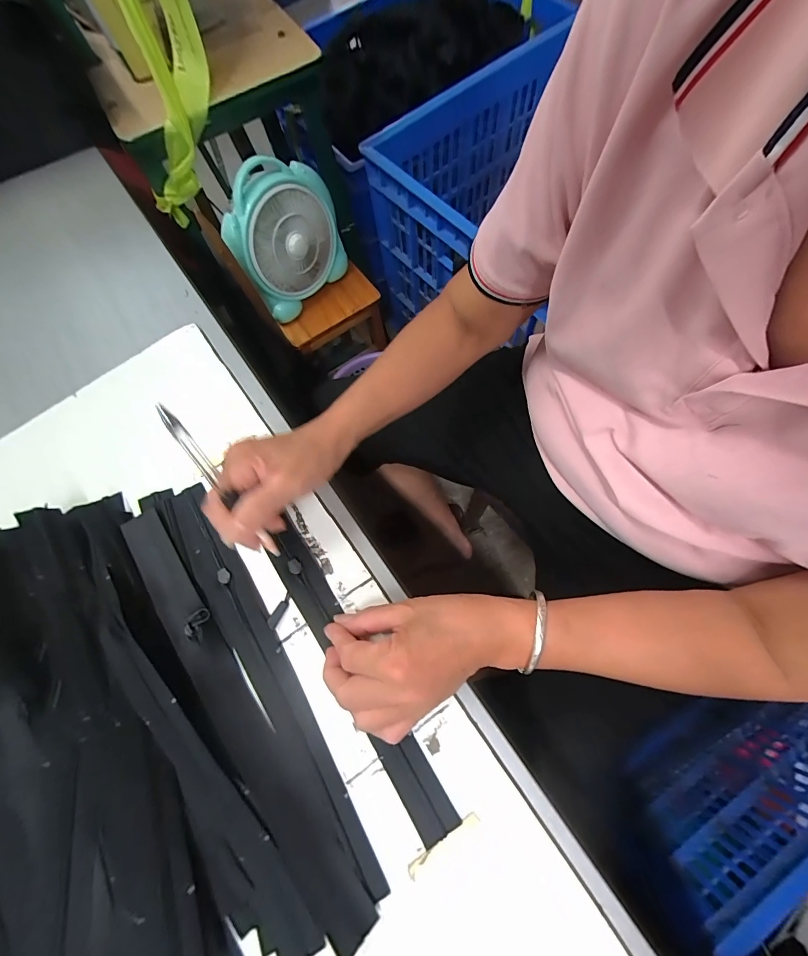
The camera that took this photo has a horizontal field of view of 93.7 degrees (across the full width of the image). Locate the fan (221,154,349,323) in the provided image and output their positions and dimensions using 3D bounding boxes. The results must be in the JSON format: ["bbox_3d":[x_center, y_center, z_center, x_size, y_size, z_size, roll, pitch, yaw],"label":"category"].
[{"bbox_3d":[-0.216,-0.453,0.725,0.225,0.217,0.072,-42,73,-10],"label":"fan"}]

